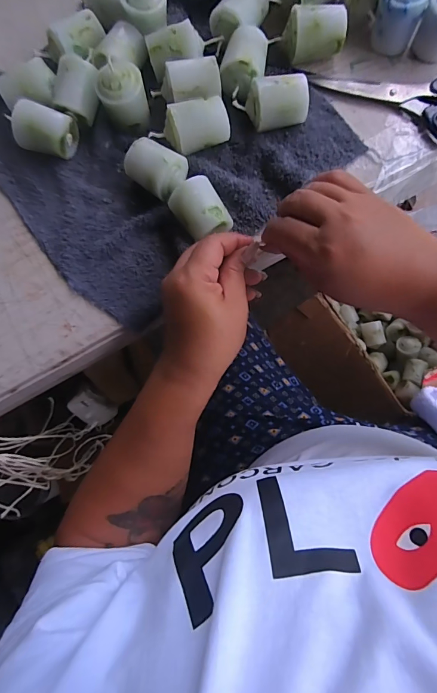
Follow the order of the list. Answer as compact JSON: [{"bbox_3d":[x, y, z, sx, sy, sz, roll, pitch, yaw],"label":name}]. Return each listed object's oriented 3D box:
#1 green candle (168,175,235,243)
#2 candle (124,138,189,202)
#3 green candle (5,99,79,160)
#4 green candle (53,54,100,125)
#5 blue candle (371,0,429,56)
[{"bbox_3d":[-0.013,-0.106,0.287,0.035,0.034,0.043,-35,82,-1],"label":"green candle"},{"bbox_3d":[-0.050,-0.143,0.294,0.046,0.035,0.036,32,86,7],"label":"candle"},{"bbox_3d":[-0.148,-0.183,0.305,0.043,0.035,0.033,11,84,5],"label":"green candle"},{"bbox_3d":[-0.120,-0.219,0.310,0.033,0.031,0.043,5,84,4],"label":"green candle"},{"bbox_3d":[0.149,-0.279,0.298,0.036,0.047,0.034,22,85,6],"label":"blue candle"}]

